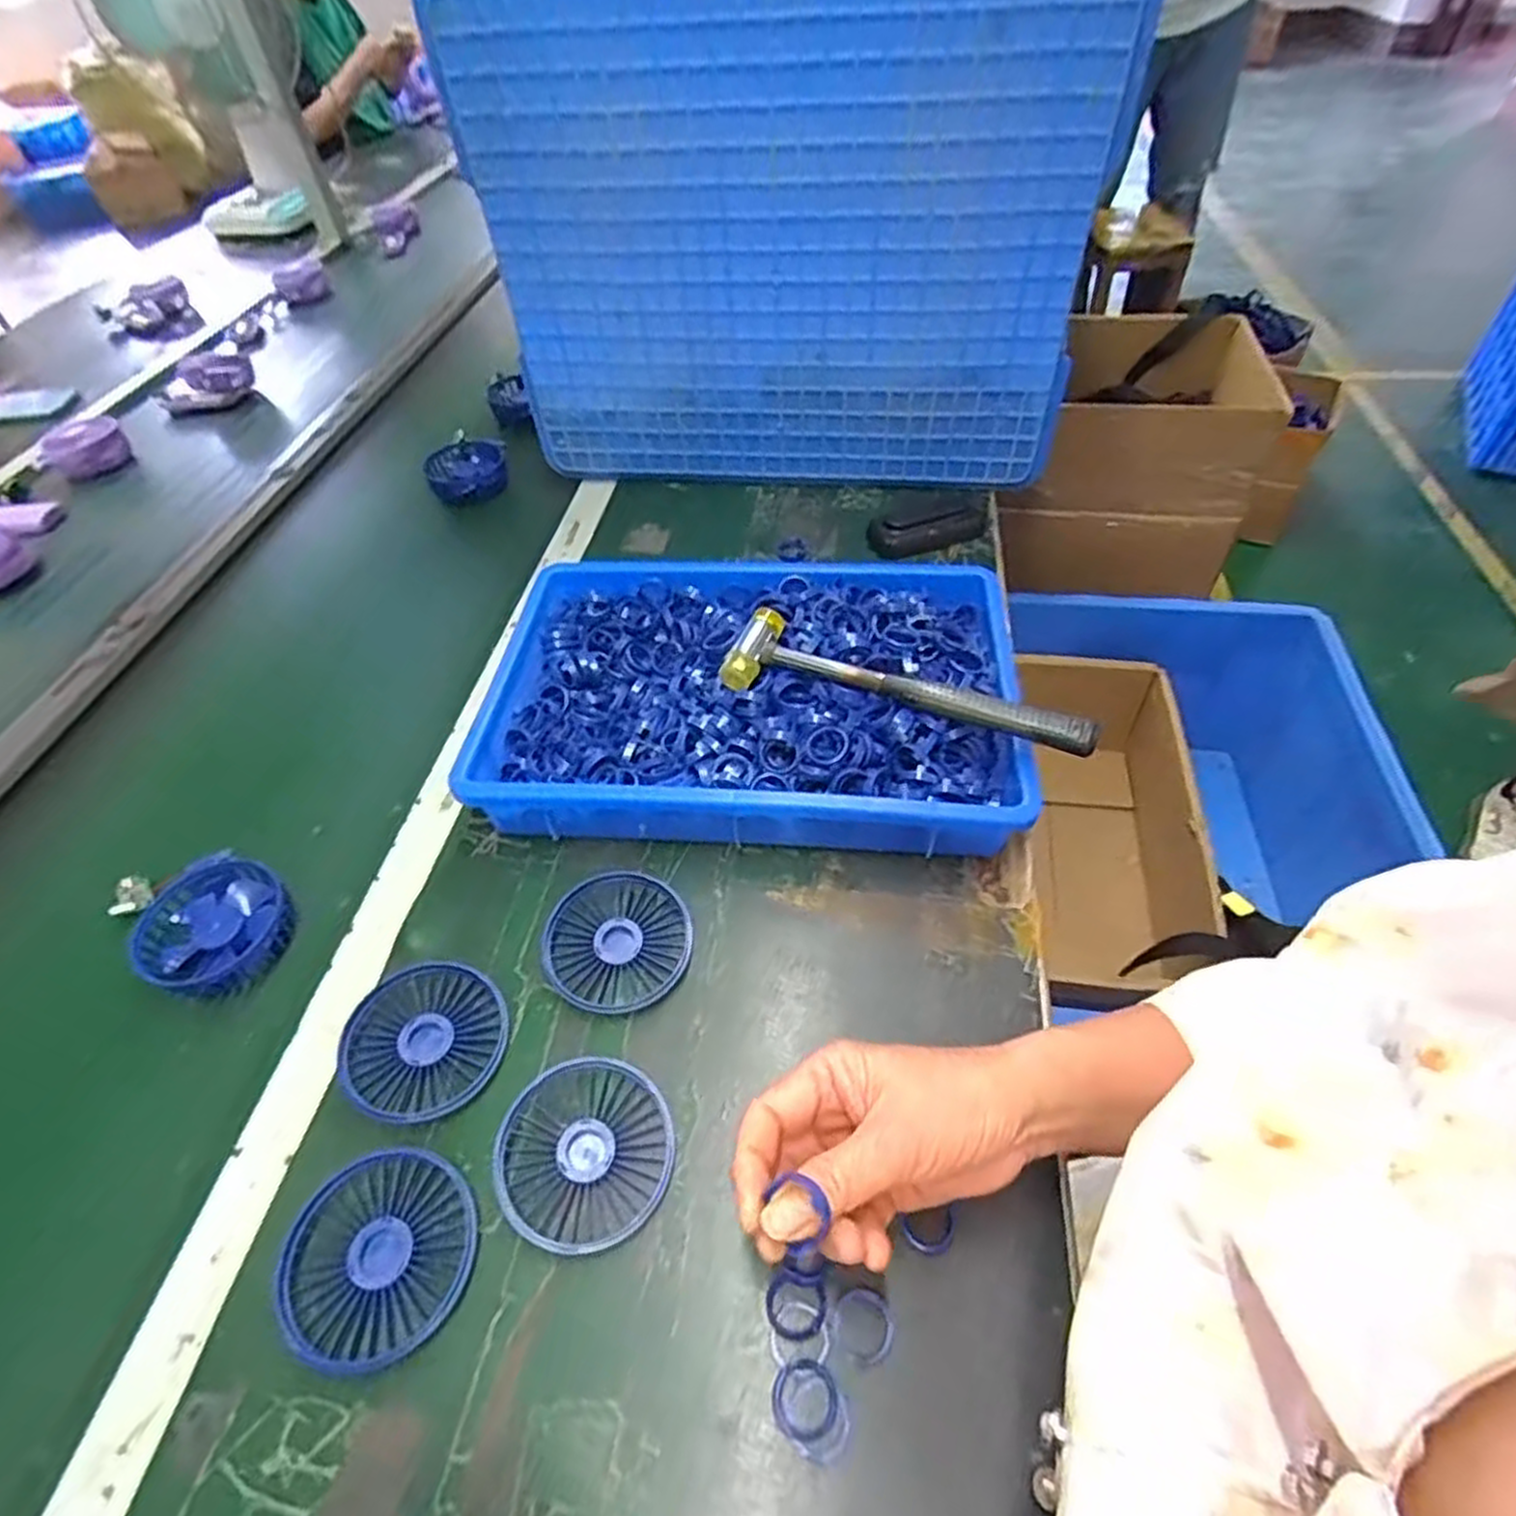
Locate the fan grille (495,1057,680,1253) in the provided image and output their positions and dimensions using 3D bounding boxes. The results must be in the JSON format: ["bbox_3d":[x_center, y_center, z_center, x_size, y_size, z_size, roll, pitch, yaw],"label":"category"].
[{"bbox_3d":[-0.089,0.202,0.398,0.085,0.017,0.085,16,53,18],"label":"fan grille"}]

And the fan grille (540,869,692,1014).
[{"bbox_3d":[-0.086,0.112,0.472,0.083,0.020,0.086,-2,49,3],"label":"fan grille"}]

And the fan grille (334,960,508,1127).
[{"bbox_3d":[-0.189,0.157,0.435,0.082,0.016,0.085,13,52,15],"label":"fan grille"}]

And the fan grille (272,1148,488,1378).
[{"bbox_3d":[-0.182,0.237,0.371,0.085,0.018,0.085,9,51,12],"label":"fan grille"}]

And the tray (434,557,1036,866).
[{"bbox_3d":[-0.005,-0.046,0.562,0.371,0.071,0.246,2,50,6],"label":"tray"}]

